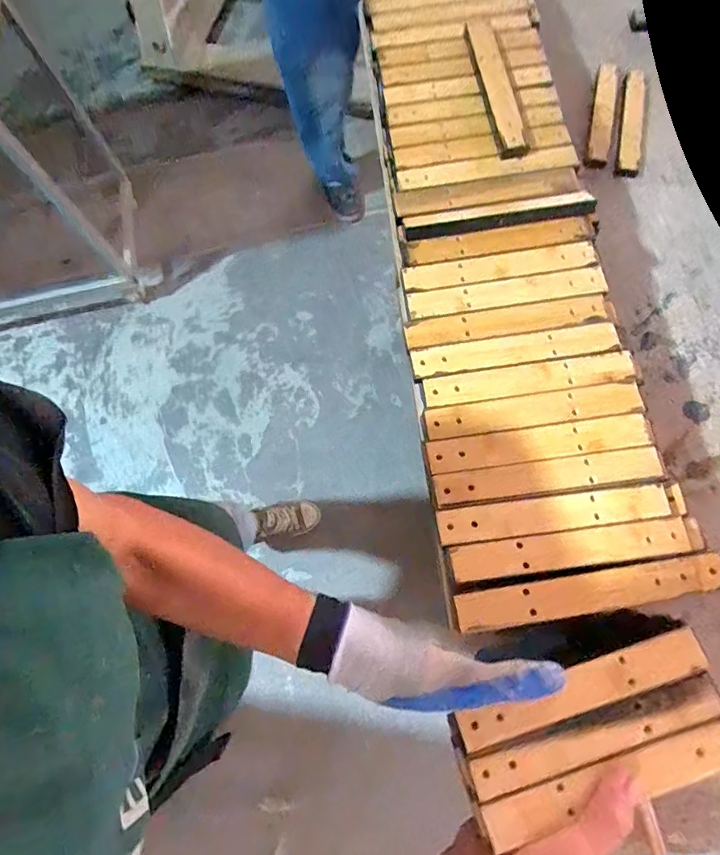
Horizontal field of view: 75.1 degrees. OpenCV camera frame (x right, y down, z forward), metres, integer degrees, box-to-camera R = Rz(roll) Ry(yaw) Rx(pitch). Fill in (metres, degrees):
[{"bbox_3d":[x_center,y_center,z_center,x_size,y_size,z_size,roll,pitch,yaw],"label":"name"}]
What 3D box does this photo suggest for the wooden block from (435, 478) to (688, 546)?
[{"bbox_3d":[0.161,0.069,0.372,0.196,0.016,0.028,-9,73,2],"label":"wooden block"}]

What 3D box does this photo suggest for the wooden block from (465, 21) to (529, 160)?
[{"bbox_3d":[0.142,-0.353,0.485,0.032,0.016,0.176,-9,73,2],"label":"wooden block"}]

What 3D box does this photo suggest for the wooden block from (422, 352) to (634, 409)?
[{"bbox_3d":[0.145,-0.042,0.408,0.178,0.007,0.028,-9,73,2],"label":"wooden block"}]

